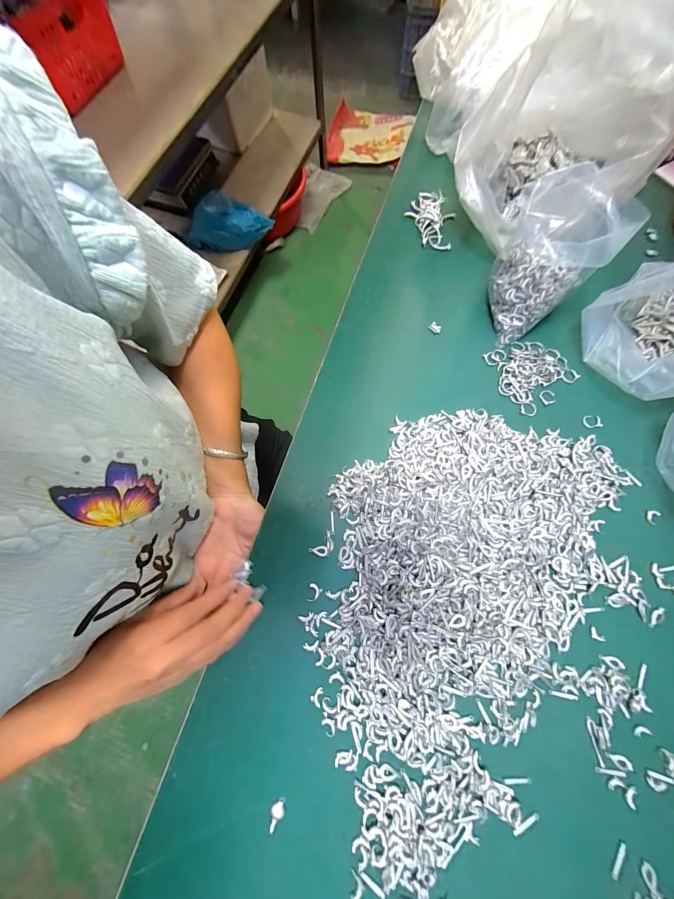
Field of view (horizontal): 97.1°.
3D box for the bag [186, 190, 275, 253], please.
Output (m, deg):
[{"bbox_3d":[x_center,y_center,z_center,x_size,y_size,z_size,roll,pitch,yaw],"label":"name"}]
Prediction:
[{"bbox_3d":[-0.351,-0.789,1.036,0.250,0.105,0.159,-1,74,1],"label":"bag"}]

